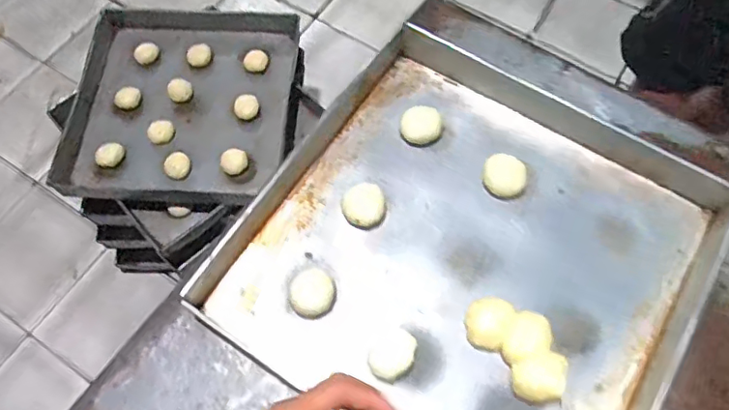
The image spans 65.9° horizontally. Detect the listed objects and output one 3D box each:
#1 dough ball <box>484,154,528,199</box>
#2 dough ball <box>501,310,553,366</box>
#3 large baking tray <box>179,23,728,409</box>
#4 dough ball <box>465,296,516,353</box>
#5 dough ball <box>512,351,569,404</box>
[{"bbox_3d":[0.172,-0.034,0.691,0.047,0.030,0.049,0,67,0],"label":"dough ball"},{"bbox_3d":[0.176,0.149,0.614,0.044,0.028,0.060,28,70,11],"label":"dough ball"},{"bbox_3d":[0.126,0.039,0.643,0.469,0.059,0.476,32,70,12],"label":"large baking tray"},{"bbox_3d":[0.137,0.131,0.624,0.045,0.027,0.062,25,69,10],"label":"dough ball"},{"bbox_3d":[0.184,0.183,0.596,0.051,0.033,0.048,0,67,0],"label":"dough ball"}]

